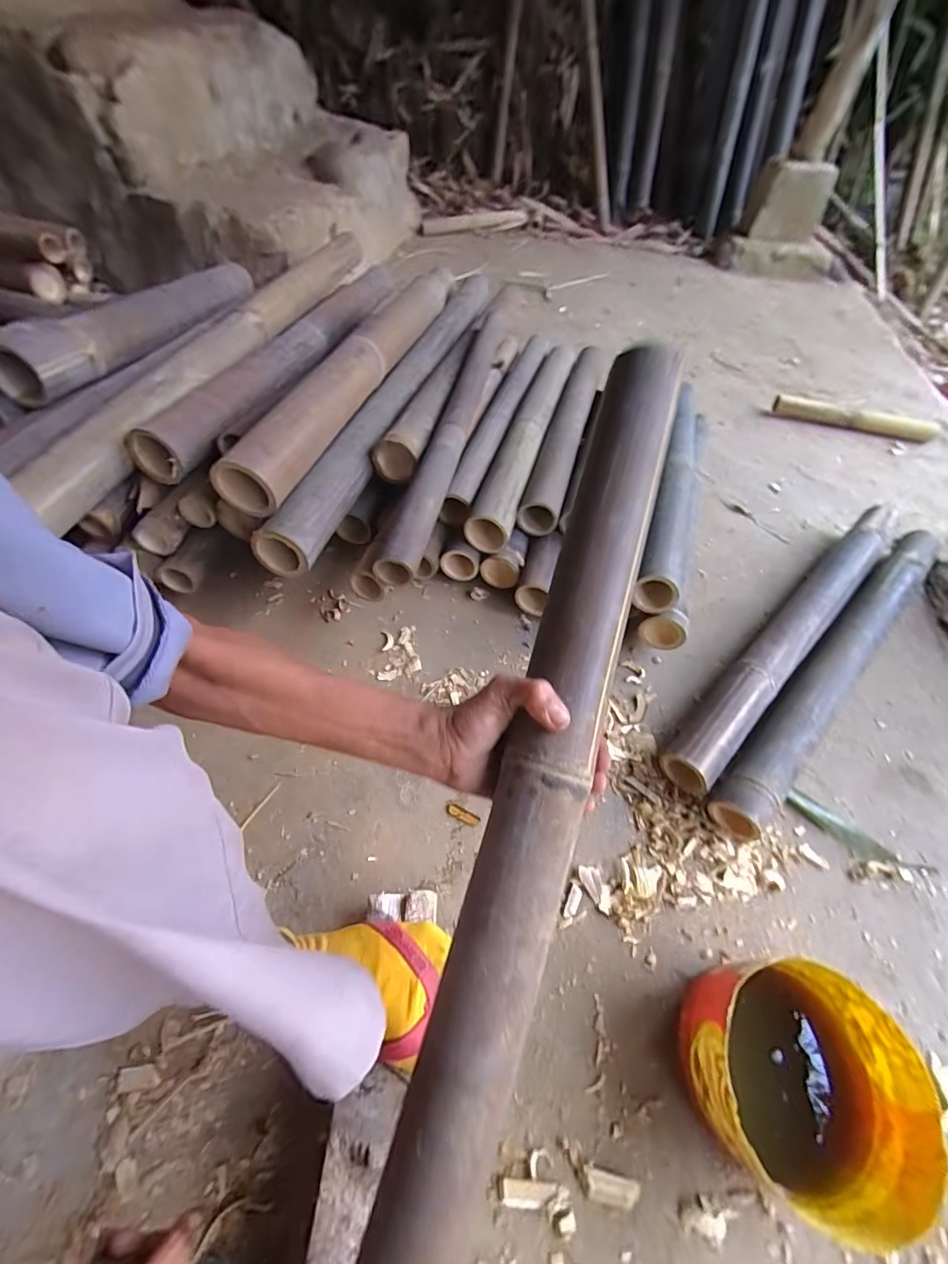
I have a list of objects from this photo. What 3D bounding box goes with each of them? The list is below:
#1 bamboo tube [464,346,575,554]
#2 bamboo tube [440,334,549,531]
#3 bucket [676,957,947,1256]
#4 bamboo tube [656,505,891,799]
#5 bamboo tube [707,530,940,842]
[{"bbox_3d":[0.099,-0.363,0.845,0.066,0.054,0.576,15,55,8],"label":"bamboo tube"},{"bbox_3d":[0.048,-0.397,0.872,0.064,0.048,0.561,15,55,9],"label":"bamboo tube"},{"bbox_3d":[0.262,0.361,0.392,0.152,0.098,0.154,1,55,-2],"label":"bucket"},{"bbox_3d":[0.450,-0.005,0.672,0.598,0.070,0.062,-38,64,-26],"label":"bamboo tube"},{"bbox_3d":[0.493,0.037,0.648,0.602,0.065,0.068,-38,64,-26],"label":"bamboo tube"}]

